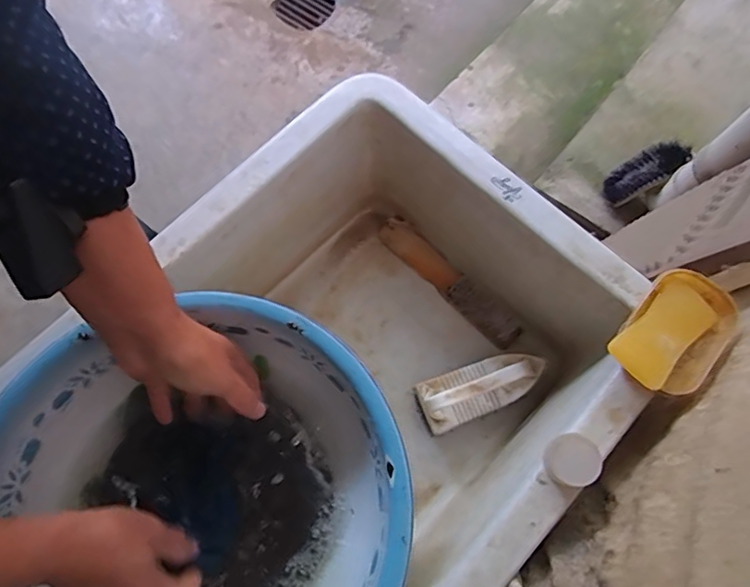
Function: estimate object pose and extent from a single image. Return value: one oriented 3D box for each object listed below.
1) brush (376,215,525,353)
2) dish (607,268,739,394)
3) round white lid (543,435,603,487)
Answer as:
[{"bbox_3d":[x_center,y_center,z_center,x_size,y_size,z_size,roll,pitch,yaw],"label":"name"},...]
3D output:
[{"bbox_3d":[0.089,-0.019,0.654,0.208,0.048,0.040,43,77,10],"label":"brush"},{"bbox_3d":[0.245,0.032,0.445,0.073,0.030,0.112,43,77,10],"label":"dish"},{"bbox_3d":[0.151,0.127,0.419,0.037,0.017,0.037,0,74,-2],"label":"round white lid"}]

